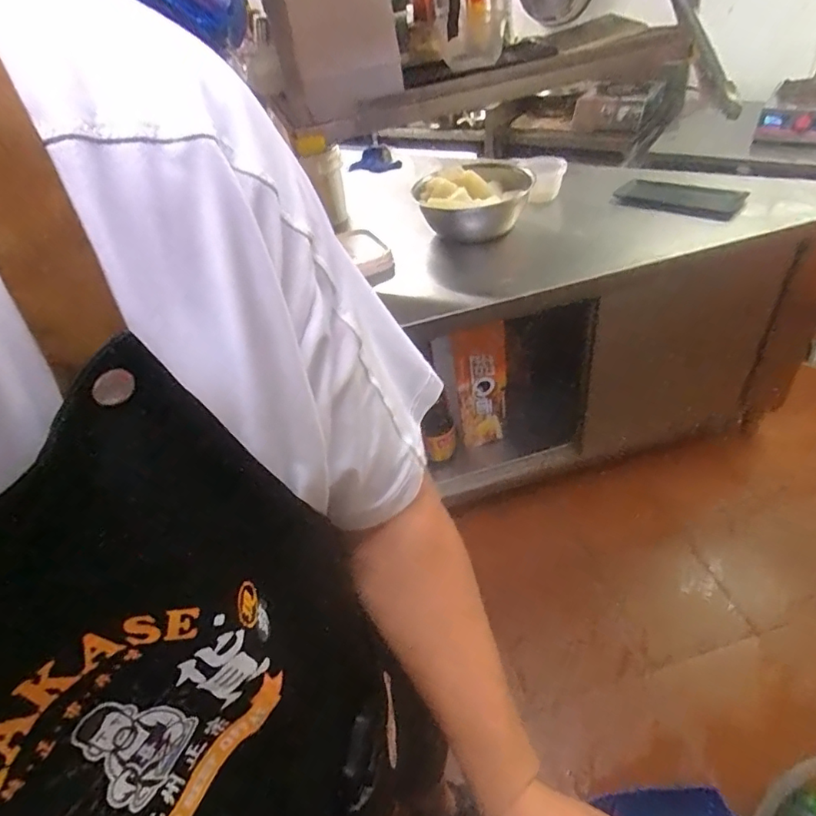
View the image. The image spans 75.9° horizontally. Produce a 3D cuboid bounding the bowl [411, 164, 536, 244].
[{"bbox_3d":[0.171,-0.537,1.401,0.300,0.139,0.297,7,44,16],"label":"bowl"}]

